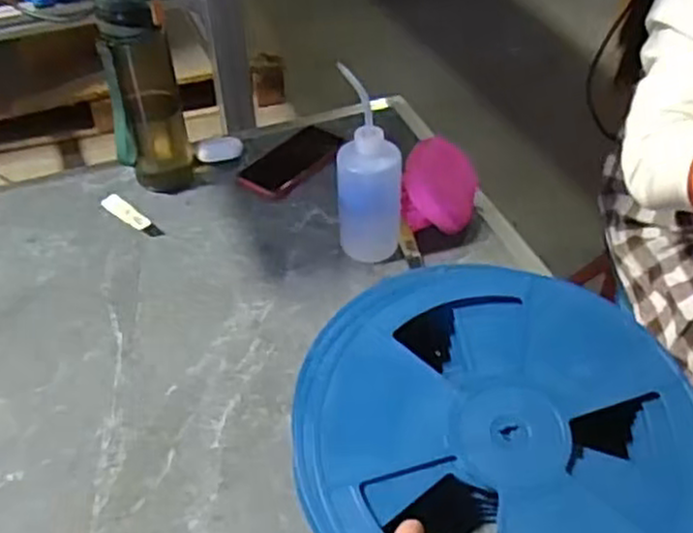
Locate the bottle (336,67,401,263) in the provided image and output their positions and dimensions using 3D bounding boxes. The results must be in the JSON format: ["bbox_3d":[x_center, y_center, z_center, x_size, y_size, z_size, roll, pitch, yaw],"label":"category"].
[{"bbox_3d":[0.026,-0.101,0.864,0.076,0.211,0.063,2,43,3],"label":"bottle"}]

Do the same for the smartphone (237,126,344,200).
[{"bbox_3d":[-0.074,-0.145,1.049,0.074,0.007,0.140,36,65,28],"label":"smartphone"}]

